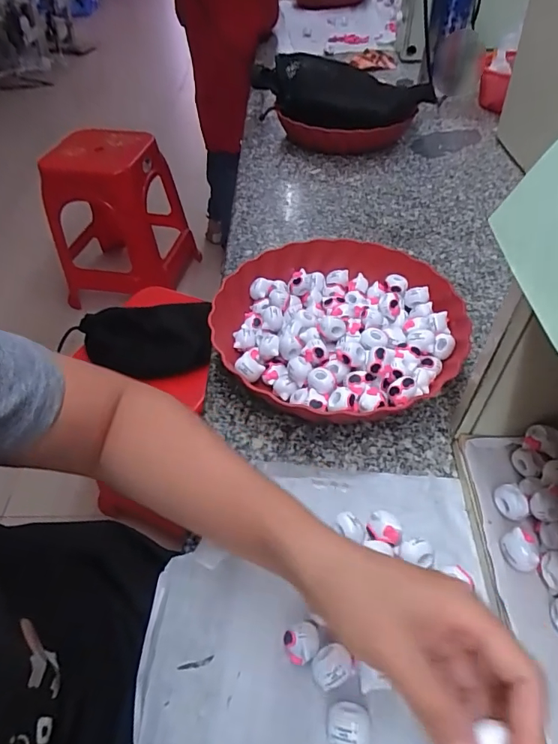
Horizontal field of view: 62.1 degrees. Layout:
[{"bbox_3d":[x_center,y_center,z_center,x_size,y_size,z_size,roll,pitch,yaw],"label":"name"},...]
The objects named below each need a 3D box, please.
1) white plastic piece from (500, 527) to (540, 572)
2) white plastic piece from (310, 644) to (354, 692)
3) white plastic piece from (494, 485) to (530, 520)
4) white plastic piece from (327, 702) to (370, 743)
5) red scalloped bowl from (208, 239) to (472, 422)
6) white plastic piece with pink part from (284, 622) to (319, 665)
[{"bbox_3d":[0.164,0.122,0.315,0.016,0.023,0.025,-21,50,-13],"label":"white plastic piece"},{"bbox_3d":[0.033,0.181,0.286,0.024,0.016,0.021,-22,50,-14],"label":"white plastic piece"},{"bbox_3d":[0.169,0.097,0.339,0.018,0.020,0.022,-10,48,-3],"label":"white plastic piece"},{"bbox_3d":[0.040,0.203,0.267,0.024,0.017,0.021,6,49,11],"label":"white plastic piece"},{"bbox_3d":[0.057,-0.046,0.467,0.231,0.053,0.236,-3,48,3],"label":"red scalloped bowl"},{"bbox_3d":[0.015,0.171,0.291,0.022,0.024,0.018,-25,51,-16],"label":"white plastic piece with pink part"}]

